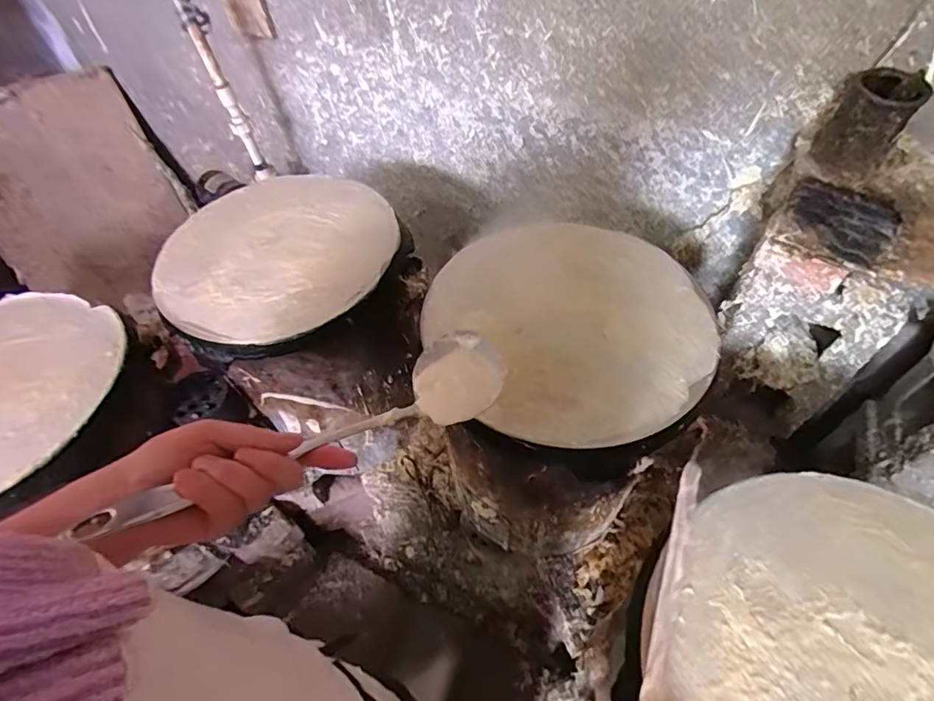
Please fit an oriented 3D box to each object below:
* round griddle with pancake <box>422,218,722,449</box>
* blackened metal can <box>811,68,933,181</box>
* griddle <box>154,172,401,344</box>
[{"bbox_3d":[0.145,-0.051,0.646,0.349,0.040,0.342,-2,52,3],"label":"round griddle with pancake"},{"bbox_3d":[0.538,-0.311,0.662,0.077,0.129,0.077,17,56,17],"label":"blackened metal can"},{"bbox_3d":[-0.300,-0.166,0.784,0.358,0.020,0.347,-27,55,-15],"label":"griddle"}]

